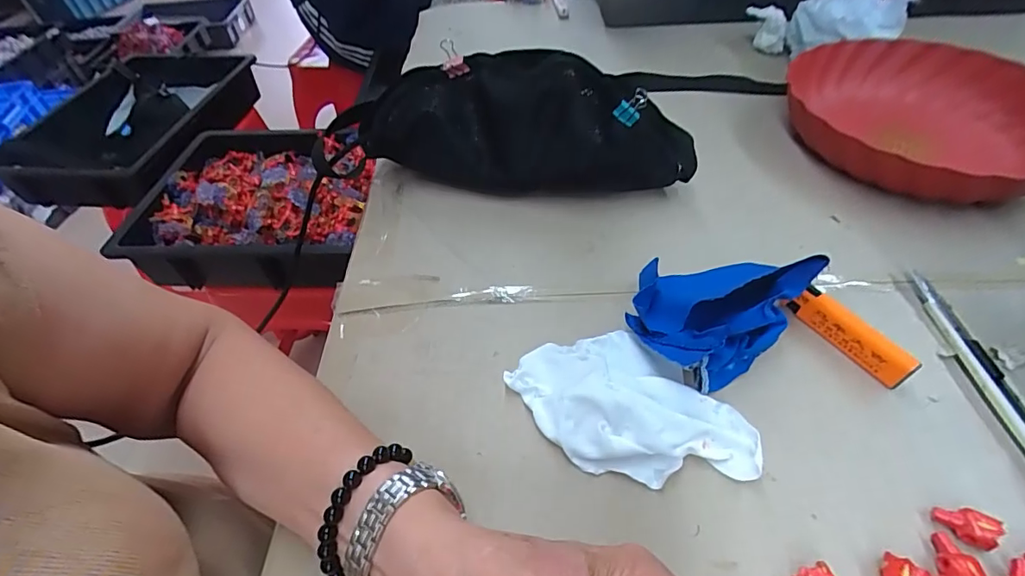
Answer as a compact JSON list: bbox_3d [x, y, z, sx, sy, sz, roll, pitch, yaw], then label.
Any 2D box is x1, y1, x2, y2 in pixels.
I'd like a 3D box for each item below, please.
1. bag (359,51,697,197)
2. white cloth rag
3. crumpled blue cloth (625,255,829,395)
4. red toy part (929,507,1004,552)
[{"bbox_3d":[0.008,-0.141,0.422,0.289,0.101,0.065,9,49,10],"label":"bag"},{"bbox_3d":[0.068,0.068,0.280,0.086,0.029,0.130,-37,57,-27],"label":"white cloth rag"},{"bbox_3d":[0.127,0.006,0.318,0.111,0.049,0.093,-26,53,-20],"label":"crumpled blue cloth"},{"bbox_3d":[0.226,0.119,0.244,0.023,0.014,0.014,30,56,25],"label":"red toy part"}]

